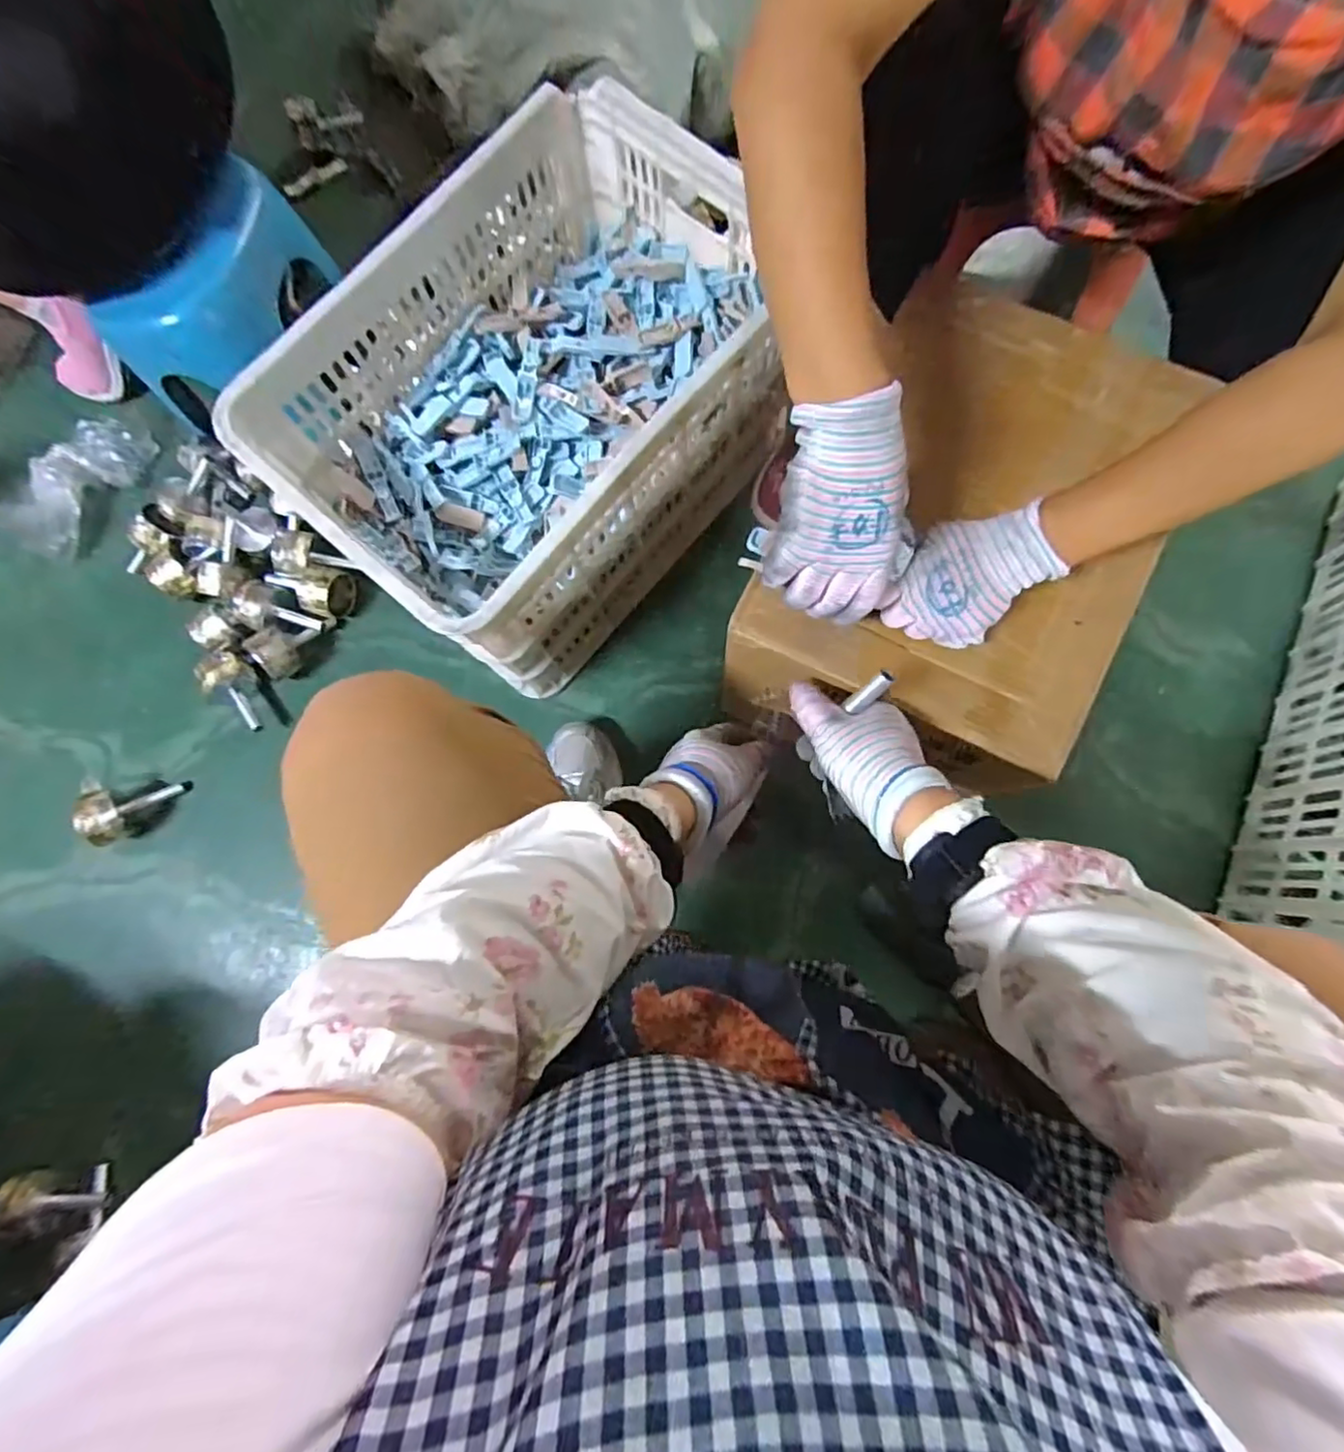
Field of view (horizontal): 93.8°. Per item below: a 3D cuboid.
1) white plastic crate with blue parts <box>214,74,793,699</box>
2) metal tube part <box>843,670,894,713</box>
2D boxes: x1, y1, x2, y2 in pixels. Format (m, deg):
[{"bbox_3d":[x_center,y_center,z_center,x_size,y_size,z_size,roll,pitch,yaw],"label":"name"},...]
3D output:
[{"bbox_3d":[-0.138,-0.375,0.740,0.372,0.287,0.546,41,86,7],"label":"white plastic crate with blue parts"},{"bbox_3d":[0.148,-0.025,0.470,0.013,0.009,0.041,51,126,8],"label":"metal tube part"}]

